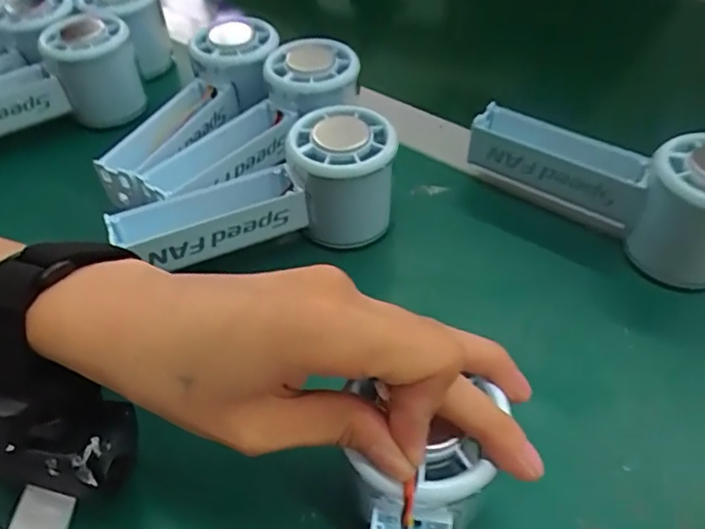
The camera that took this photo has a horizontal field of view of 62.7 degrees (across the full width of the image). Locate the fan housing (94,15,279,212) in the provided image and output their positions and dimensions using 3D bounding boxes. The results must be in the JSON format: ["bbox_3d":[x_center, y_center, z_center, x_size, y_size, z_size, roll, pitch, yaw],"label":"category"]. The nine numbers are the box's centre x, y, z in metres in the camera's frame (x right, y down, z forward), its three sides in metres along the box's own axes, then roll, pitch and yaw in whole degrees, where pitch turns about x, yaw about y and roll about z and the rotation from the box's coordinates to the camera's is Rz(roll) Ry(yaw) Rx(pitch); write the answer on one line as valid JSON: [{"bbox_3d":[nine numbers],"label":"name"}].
[{"bbox_3d":[-0.090,-0.099,0.352,0.059,0.040,0.160,13,50,12],"label":"fan housing"}]

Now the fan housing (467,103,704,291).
[{"bbox_3d":[0.139,-0.050,0.314,0.151,0.058,0.050,34,58,28],"label":"fan housing"}]

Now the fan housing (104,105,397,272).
[{"bbox_3d":[-0.050,-0.035,0.302,0.144,0.054,0.049,-15,50,-12],"label":"fan housing"}]

